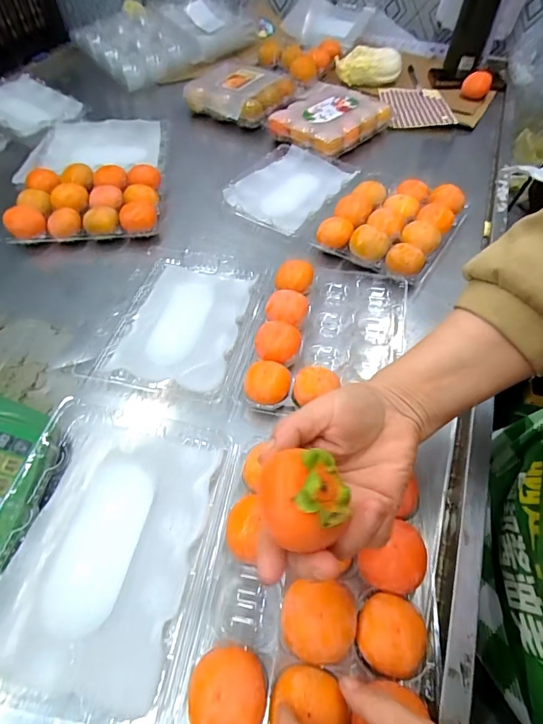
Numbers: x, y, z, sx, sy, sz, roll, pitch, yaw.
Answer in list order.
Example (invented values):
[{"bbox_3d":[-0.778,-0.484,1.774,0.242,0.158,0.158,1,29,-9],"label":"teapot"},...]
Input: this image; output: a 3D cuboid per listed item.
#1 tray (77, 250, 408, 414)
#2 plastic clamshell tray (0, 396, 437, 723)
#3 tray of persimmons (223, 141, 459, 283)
[{"bbox_3d":[-0.017,-0.047,0.477,0.340,0.048,0.225,11,55,6],"label":"tray"},{"bbox_3d":[-0.051,0.154,0.318,0.337,0.045,0.222,10,55,6],"label":"plastic clamshell tray"},{"bbox_3d":[0.108,-0.253,0.622,0.347,0.048,0.217,33,60,20],"label":"tray of persimmons"}]

